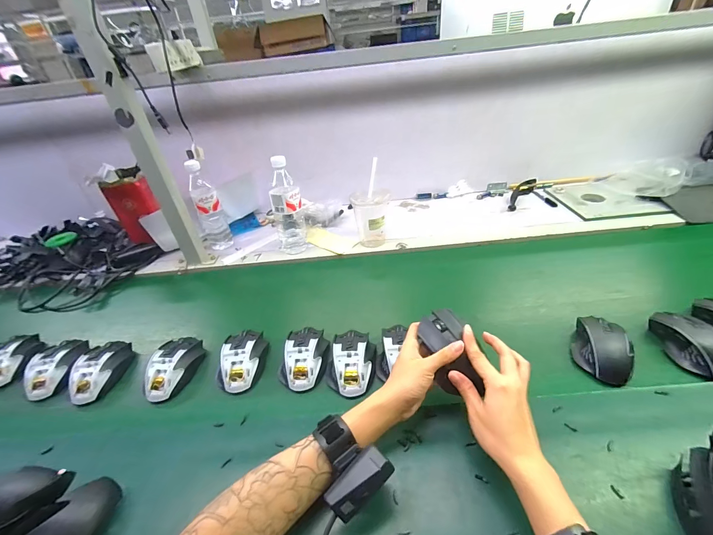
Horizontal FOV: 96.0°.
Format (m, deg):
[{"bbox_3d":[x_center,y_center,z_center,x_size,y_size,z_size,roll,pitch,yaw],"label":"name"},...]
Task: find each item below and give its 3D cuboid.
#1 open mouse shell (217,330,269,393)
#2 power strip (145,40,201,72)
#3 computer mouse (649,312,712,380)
[{"bbox_3d":[-0.189,0.145,0.526,0.077,0.033,0.113,-5,36,3],"label":"open mouse shell"},{"bbox_3d":[-0.385,-0.452,0.685,0.040,0.047,0.171,-8,36,-1],"label":"power strip"},{"bbox_3d":[0.494,0.109,0.473,0.066,0.036,0.113,-5,36,3],"label":"computer mouse"}]

